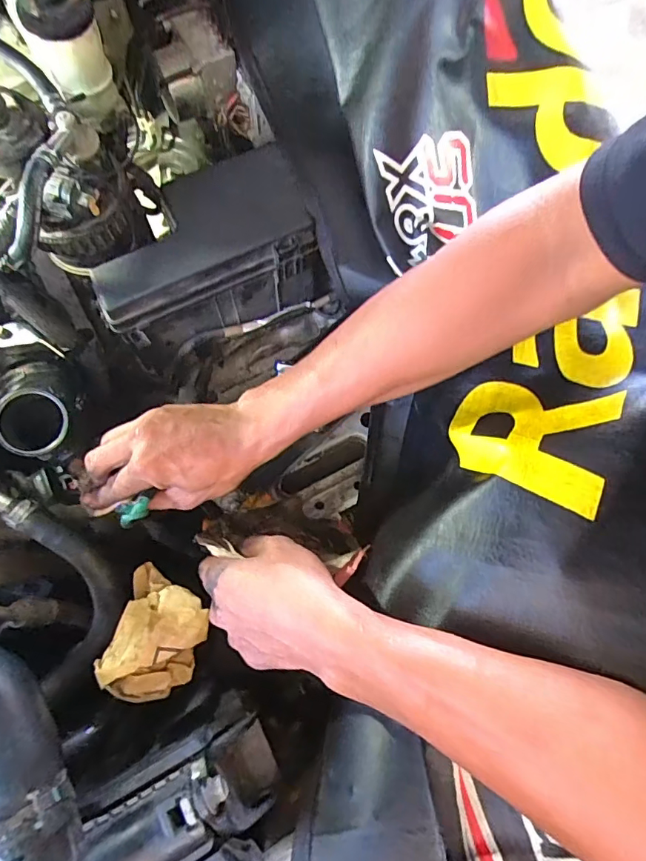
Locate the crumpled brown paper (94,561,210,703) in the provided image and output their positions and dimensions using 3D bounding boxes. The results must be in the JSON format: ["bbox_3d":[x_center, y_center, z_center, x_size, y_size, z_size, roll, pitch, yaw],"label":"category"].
[{"bbox_3d":[-0.134,0.165,0.382,0.074,0.051,0.095,11,74,1],"label":"crumpled brown paper"}]

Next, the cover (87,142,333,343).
[{"bbox_3d":[-0.113,-0.172,0.467,0.202,0.098,0.139,-18,76,-7],"label":"cover"}]

